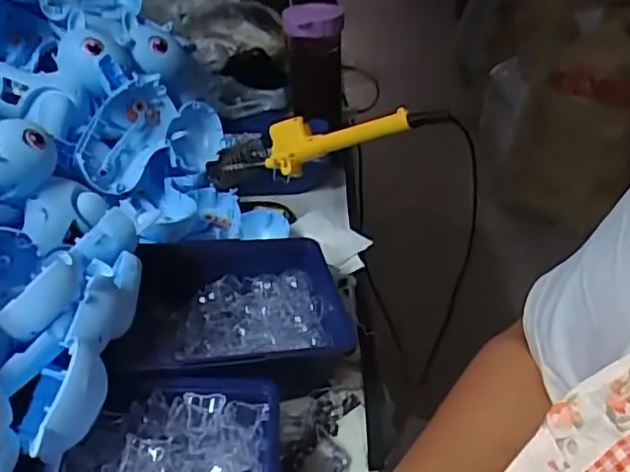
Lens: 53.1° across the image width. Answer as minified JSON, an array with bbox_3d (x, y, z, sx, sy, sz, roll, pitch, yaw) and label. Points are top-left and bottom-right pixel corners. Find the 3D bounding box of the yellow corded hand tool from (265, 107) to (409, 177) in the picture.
[{"bbox_3d":[0.017,-0.086,0.561,0.145,0.048,0.026,-5,27,35],"label":"yellow corded hand tool"}]

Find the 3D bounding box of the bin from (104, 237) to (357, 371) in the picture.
[{"bbox_3d":[-0.059,0.057,0.481,0.166,0.059,0.146,-6,34,-6],"label":"bin"}]

